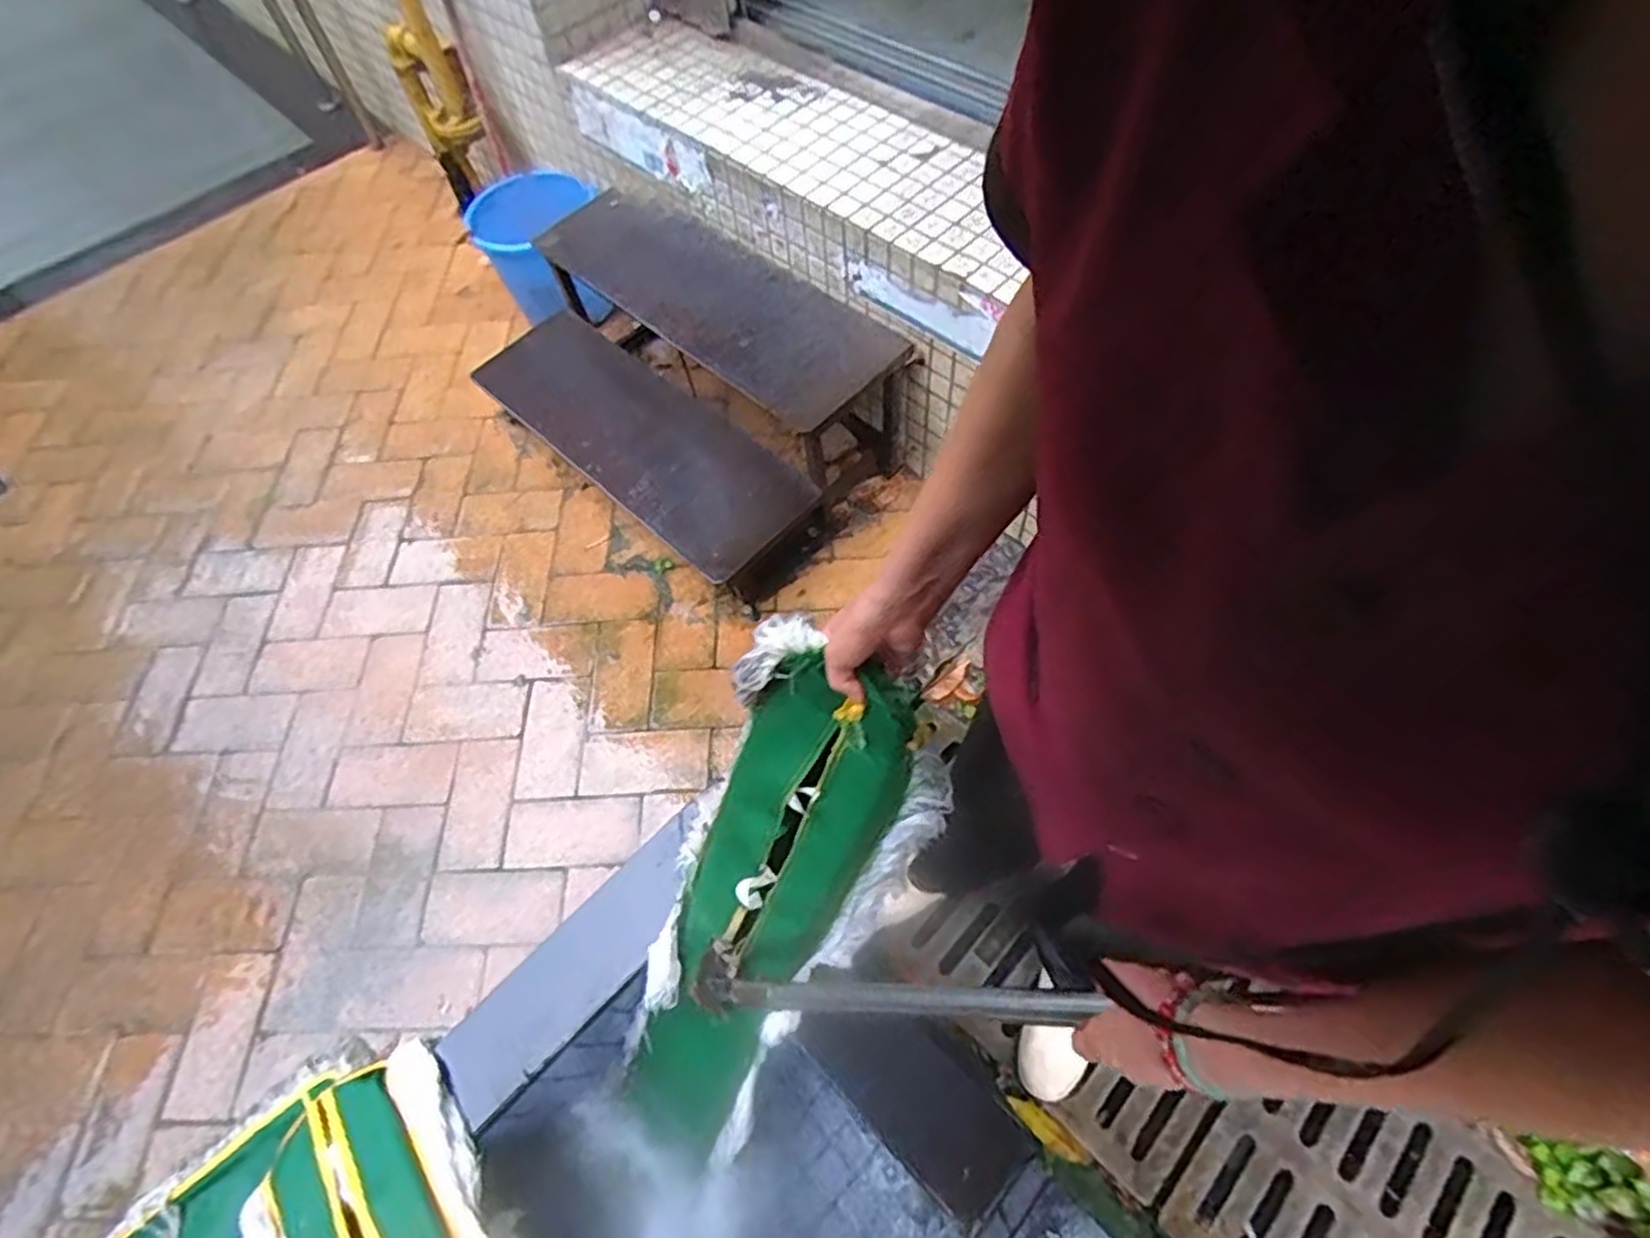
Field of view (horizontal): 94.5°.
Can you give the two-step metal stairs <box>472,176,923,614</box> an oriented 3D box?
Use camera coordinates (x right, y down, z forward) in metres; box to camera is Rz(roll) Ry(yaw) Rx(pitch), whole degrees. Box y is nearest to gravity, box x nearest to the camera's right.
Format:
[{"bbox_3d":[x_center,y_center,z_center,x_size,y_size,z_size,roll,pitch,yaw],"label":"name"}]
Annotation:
[{"bbox_3d":[-0.313,-0.471,1.547,0.819,0.341,0.488,38,69,22],"label":"two-step metal stairs"}]

